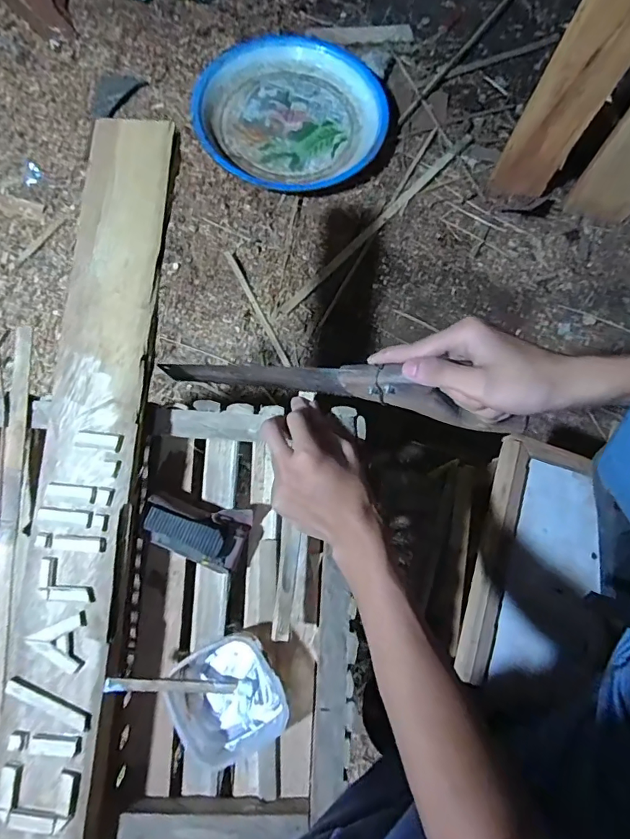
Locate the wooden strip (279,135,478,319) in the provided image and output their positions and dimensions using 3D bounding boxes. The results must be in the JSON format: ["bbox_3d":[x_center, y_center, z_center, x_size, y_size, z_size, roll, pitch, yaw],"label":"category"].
[{"bbox_3d":[0.132,-0.399,0.943,0.024,0.011,0.557,43,81,8],"label":"wooden strip"}]

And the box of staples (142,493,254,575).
[{"bbox_3d":[-0.112,0.104,0.445,0.092,0.033,0.058,20,79,4],"label":"box of staples"}]

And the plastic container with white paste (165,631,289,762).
[{"bbox_3d":[-0.080,0.255,0.431,0.100,0.042,0.102,-26,79,-5],"label":"plastic container with white paste"}]

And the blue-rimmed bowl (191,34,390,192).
[{"bbox_3d":[-0.050,-0.643,0.980,0.388,0.070,0.391,0,78,0],"label":"blue-rimmed bowl"}]

